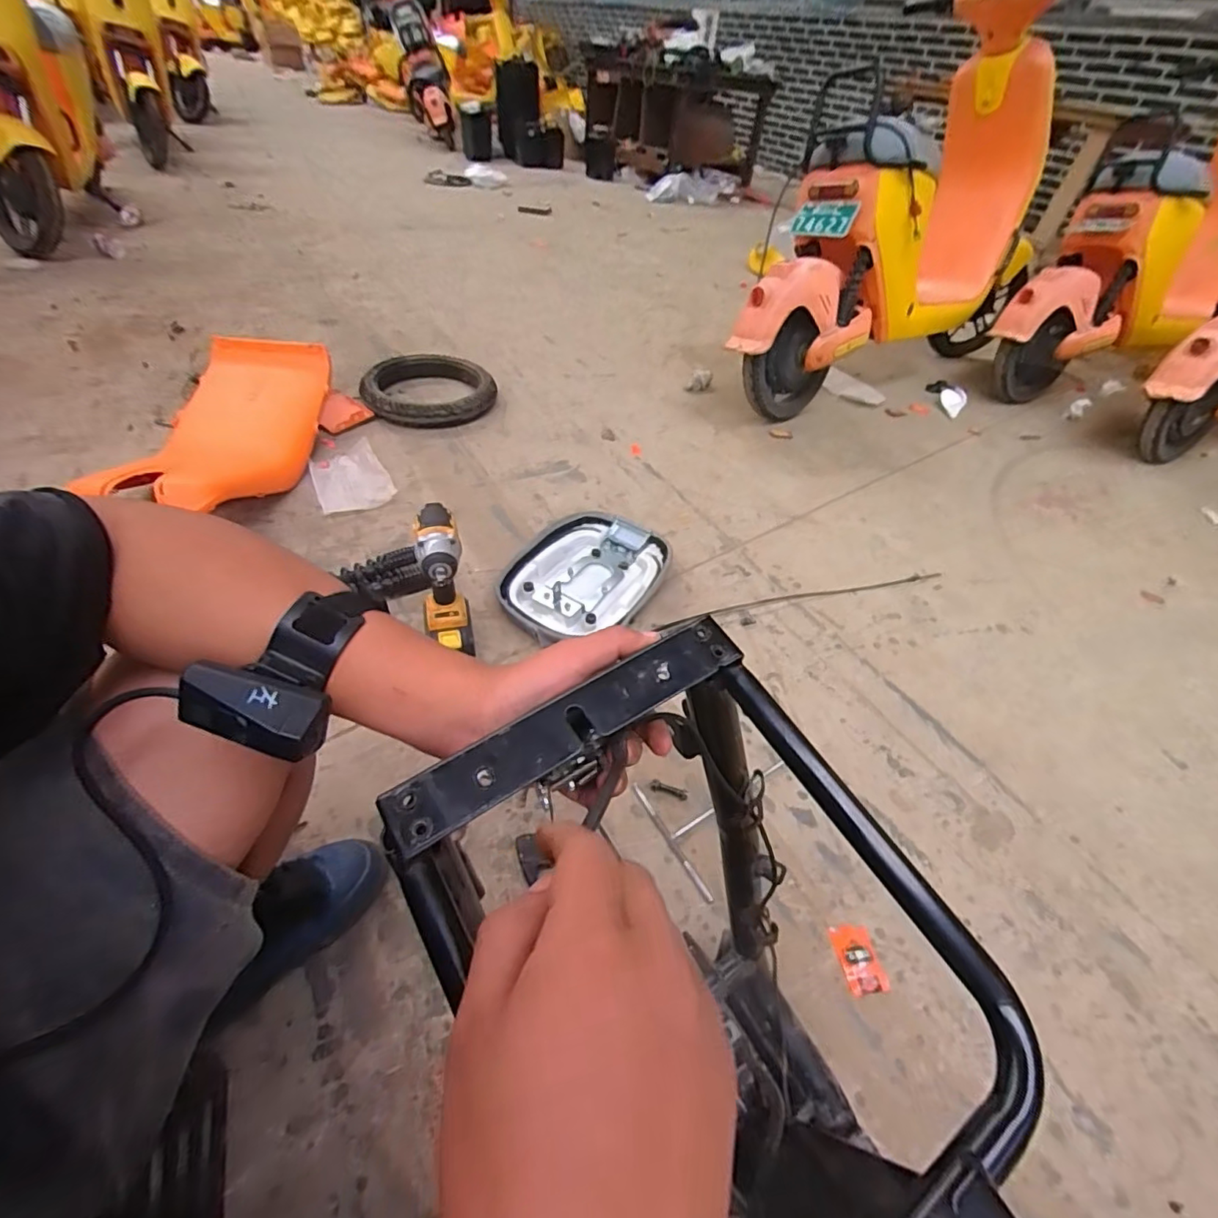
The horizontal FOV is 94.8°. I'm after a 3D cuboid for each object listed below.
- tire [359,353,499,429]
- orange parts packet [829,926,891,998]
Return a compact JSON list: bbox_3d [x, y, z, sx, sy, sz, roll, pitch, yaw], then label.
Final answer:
[{"bbox_3d":[-0.524,-0.637,1.619,0.360,0.062,0.351,-14,49,-22],"label":"tire"},{"bbox_3d":[0.314,0.439,0.703,0.052,0.006,0.074,-1,45,-9],"label":"orange parts packet"}]

